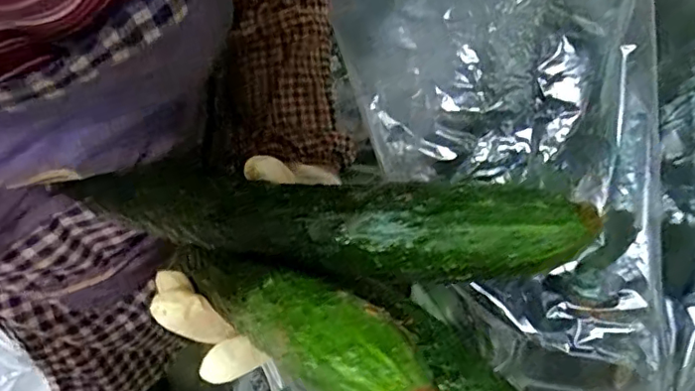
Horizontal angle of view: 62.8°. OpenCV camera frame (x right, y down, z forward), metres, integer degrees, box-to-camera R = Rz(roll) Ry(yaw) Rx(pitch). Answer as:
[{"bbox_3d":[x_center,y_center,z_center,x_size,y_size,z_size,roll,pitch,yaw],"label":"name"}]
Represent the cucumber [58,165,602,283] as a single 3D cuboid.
[{"bbox_3d":[-0.034,0.009,0.262,0.264,0.029,0.032,4,40,33],"label":"cucumber"}]

